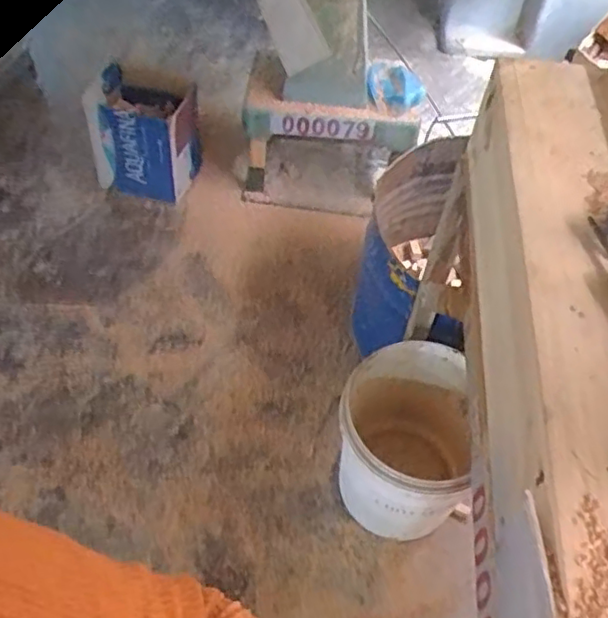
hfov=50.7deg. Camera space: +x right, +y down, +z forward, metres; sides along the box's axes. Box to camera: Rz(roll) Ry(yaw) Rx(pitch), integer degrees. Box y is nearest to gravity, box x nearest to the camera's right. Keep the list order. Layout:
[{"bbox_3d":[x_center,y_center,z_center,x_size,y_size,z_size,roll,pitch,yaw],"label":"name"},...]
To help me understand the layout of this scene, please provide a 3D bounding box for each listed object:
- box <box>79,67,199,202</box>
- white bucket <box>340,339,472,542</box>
[{"bbox_3d":[-0.418,-0.451,1.718,0.272,0.368,0.143,-2,52,-6],"label":"box"},{"bbox_3d":[0.219,0.300,1.367,0.293,0.362,0.303,15,52,8],"label":"white bucket"}]

